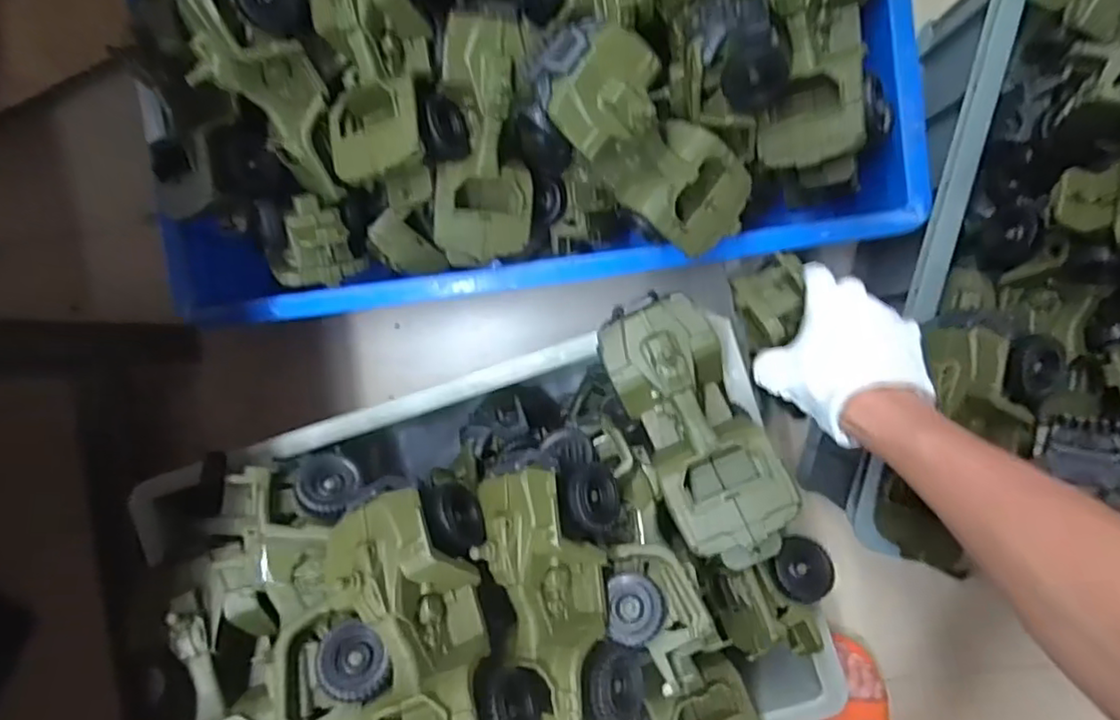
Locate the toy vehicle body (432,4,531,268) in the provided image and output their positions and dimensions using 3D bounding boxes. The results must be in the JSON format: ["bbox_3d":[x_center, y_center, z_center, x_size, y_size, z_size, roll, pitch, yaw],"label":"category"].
[{"bbox_3d":[-0.059,-0.163,0.483,0.075,0.051,0.186,3,112,0],"label":"toy vehicle body"}]

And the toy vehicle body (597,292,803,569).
[{"bbox_3d":[0.094,0.046,0.432,0.077,0.057,0.194,-25,75,2],"label":"toy vehicle body"}]

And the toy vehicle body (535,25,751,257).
[{"bbox_3d":[0.061,-0.154,0.444,0.186,0.064,0.079,36,94,-34],"label":"toy vehicle body"}]

